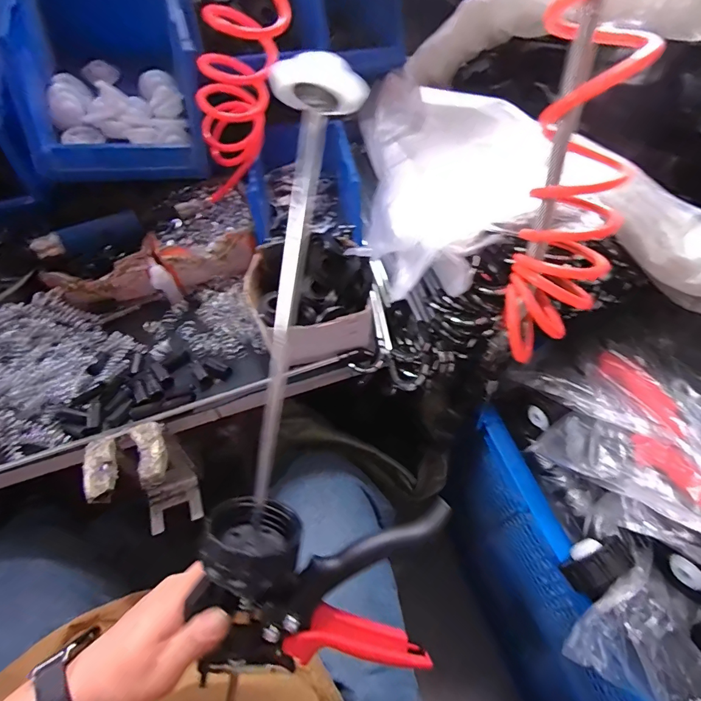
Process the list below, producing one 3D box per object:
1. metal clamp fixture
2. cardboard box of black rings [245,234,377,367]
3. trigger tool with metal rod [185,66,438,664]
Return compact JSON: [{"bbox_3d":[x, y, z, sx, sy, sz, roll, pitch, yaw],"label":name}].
[{"bbox_3d":[-0.233,0.155,0.478,0.075,0.161,0.068,-16,56,-11],"label":"metal clamp fixture"},{"bbox_3d":[-0.052,-0.070,0.503,0.145,0.070,0.158,-19,57,-13],"label":"cardboard box of black rings"},{"bbox_3d":[-0.010,0.045,0.274,0.166,0.076,0.431,4,99,3],"label":"trigger tool with metal rod"}]

